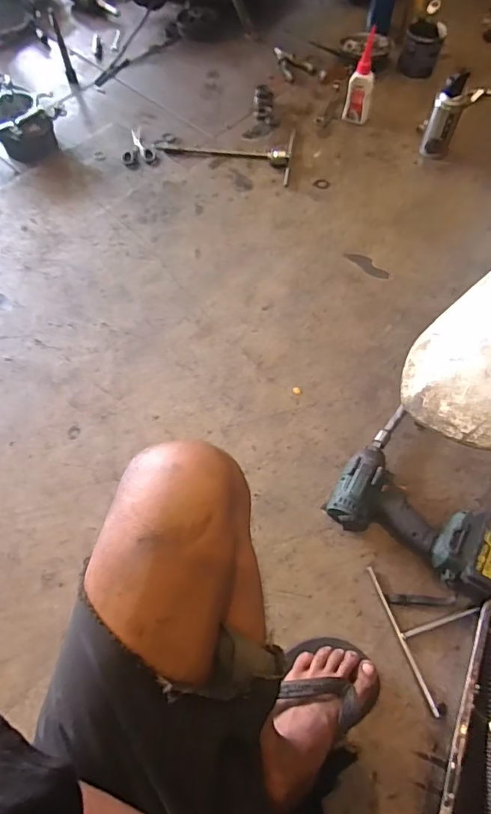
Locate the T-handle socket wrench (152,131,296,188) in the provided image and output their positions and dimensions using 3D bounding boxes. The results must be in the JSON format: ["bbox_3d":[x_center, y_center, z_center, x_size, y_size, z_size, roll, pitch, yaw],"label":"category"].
[{"bbox_3d":[-0.049,-0.608,1.087,0.319,0.027,0.156,7,64,4],"label":"T-handle socket wrench"}]

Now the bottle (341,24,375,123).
[{"bbox_3d":[0.273,-0.760,1.073,0.060,0.177,0.040,14,65,7],"label":"bottle"}]

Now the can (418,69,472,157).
[{"bbox_3d":[0.449,-0.650,1.040,0.068,0.168,0.055,25,67,12],"label":"can"}]

